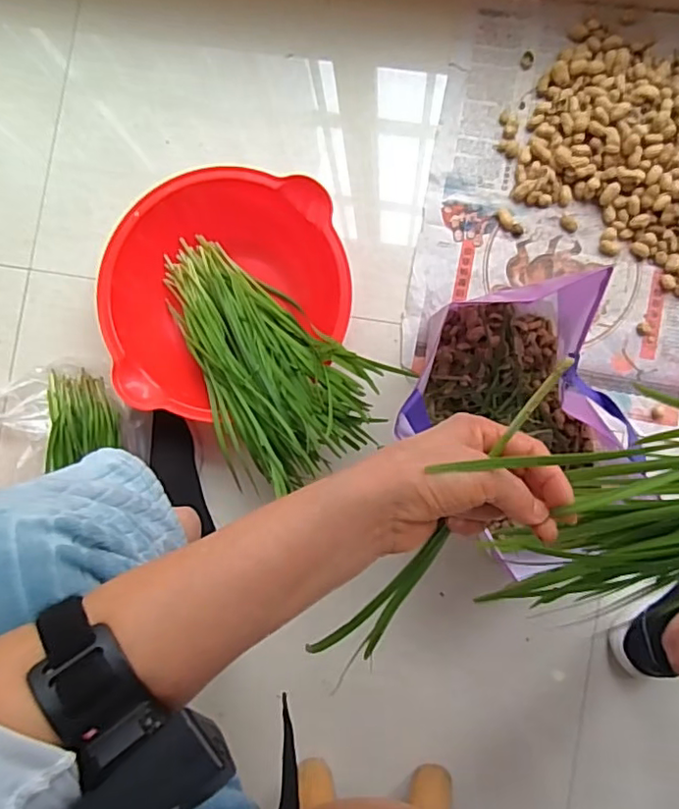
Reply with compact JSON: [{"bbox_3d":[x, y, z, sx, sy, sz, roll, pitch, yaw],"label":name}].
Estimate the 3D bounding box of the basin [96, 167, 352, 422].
[{"bbox_3d":[-0.133,-0.135,0.725,0.284,0.097,0.267,0,87,4],"label":"basin"}]

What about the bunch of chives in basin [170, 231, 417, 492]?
[{"bbox_3d":[-0.101,-0.064,0.695,0.190,0.050,0.338,-40,63,3],"label":"bunch of chives in basin"}]

